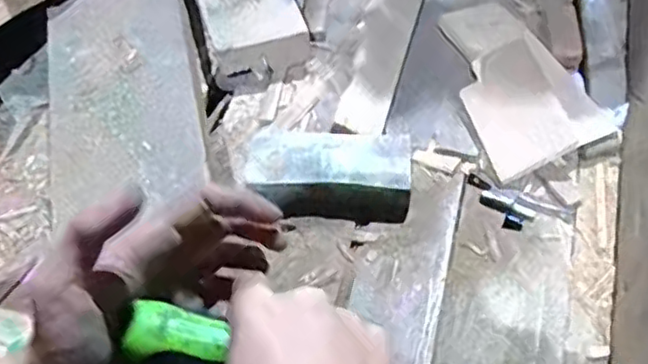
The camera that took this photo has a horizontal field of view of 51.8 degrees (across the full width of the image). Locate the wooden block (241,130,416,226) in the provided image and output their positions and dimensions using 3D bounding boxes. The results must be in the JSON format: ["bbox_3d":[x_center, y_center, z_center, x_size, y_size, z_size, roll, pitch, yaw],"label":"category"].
[{"bbox_3d":[0.004,-0.007,0.673,0.161,0.045,0.082,-1,55,4],"label":"wooden block"}]

